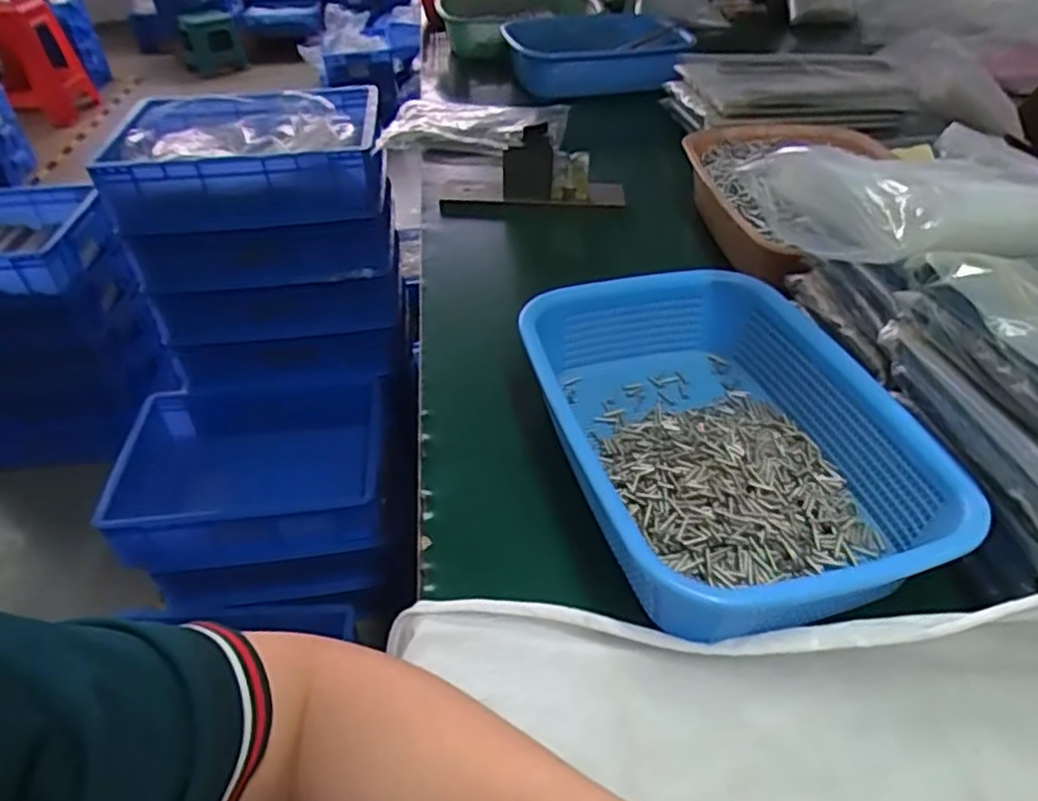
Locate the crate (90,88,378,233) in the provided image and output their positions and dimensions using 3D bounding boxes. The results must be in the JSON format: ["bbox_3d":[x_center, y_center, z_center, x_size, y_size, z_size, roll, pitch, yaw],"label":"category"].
[{"bbox_3d":[-0.436,-0.412,1.158,0.410,0.118,0.318,-5,41,-3],"label":"crate"}]

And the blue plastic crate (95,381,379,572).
[{"bbox_3d":[-0.446,0.106,1.167,0.421,0.128,0.322,-4,41,-2],"label":"blue plastic crate"}]

